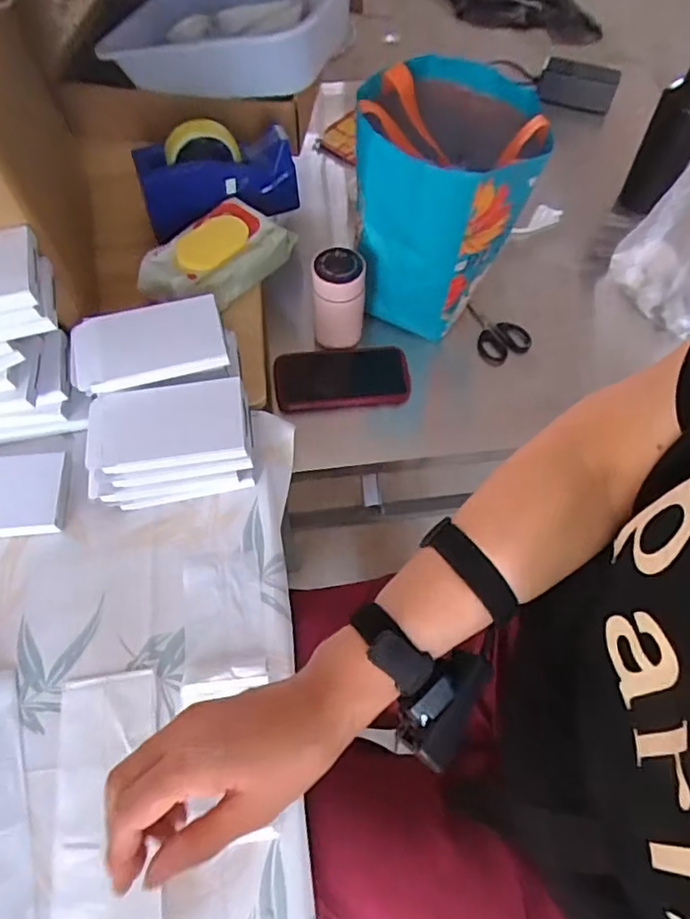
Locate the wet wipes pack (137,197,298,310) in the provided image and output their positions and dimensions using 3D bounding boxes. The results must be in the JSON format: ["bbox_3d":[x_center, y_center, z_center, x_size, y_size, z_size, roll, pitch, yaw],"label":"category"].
[{"bbox_3d":[-0.165,-0.258,0.744,0.188,0.057,0.104,-41,69,-20],"label":"wet wipes pack"}]

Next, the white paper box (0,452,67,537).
[{"bbox_3d":[-0.359,0.037,0.613,0.130,0.016,0.090,-5,61,-3],"label":"white paper box"}]

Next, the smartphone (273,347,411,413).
[{"bbox_3d":[-0.004,-0.105,0.751,0.171,0.020,0.087,-5,61,-3],"label":"smartphone"}]

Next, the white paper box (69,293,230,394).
[{"bbox_3d":[-0.210,-0.125,0.618,0.157,0.023,0.088,-13,62,-7],"label":"white paper box"}]

